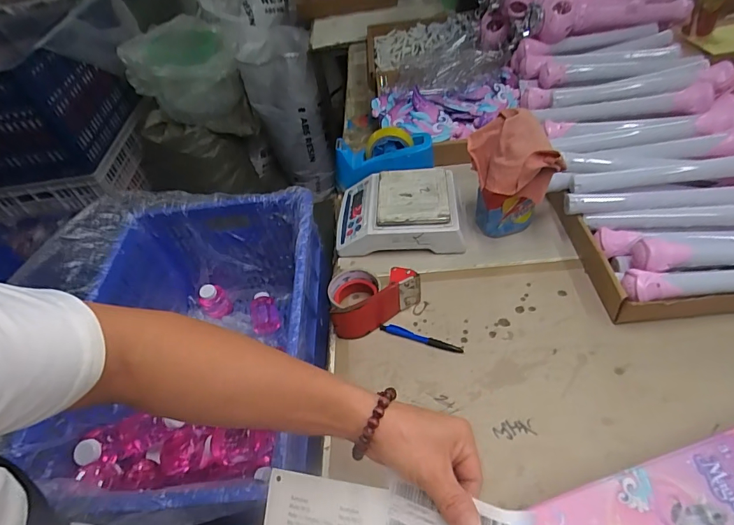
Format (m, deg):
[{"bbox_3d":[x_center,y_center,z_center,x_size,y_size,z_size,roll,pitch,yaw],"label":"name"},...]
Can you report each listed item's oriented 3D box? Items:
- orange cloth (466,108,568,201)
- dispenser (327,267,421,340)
[{"bbox_3d":[0.225,-0.158,0.633,0.137,0.119,0.083,4,50,14],"label":"orange cloth"},{"bbox_3d":[0.013,0.053,0.653,0.142,0.070,0.095,-12,48,-1],"label":"dispenser"}]

